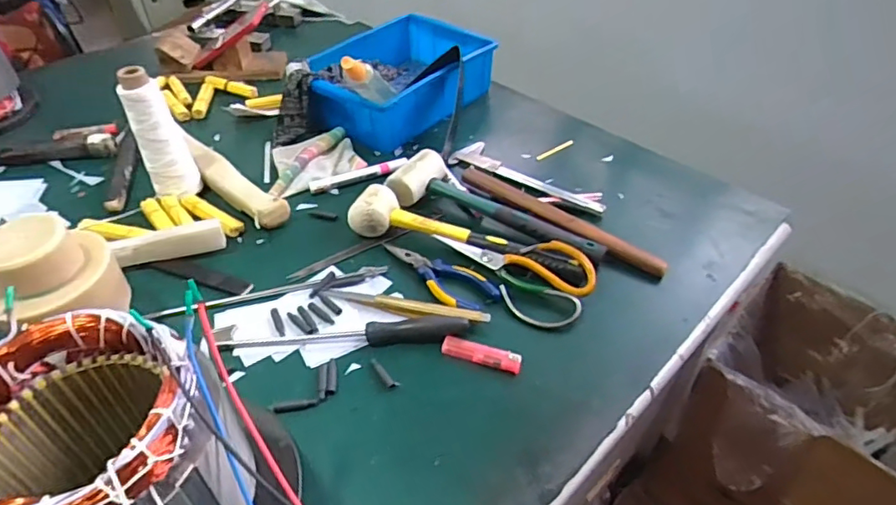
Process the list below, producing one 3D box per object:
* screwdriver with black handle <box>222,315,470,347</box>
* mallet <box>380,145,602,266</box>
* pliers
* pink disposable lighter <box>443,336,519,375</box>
[{"bbox_3d":[-0.101,0.081,0.554,0.245,0.020,0.026,-4,44,-5],"label":"screwdriver with black handle"},{"bbox_3d":[0.061,-0.060,0.691,0.288,0.040,0.093,22,47,19],"label":"mallet"},{"bbox_3d":[-0.009,0.019,0.626,0.053,0.015,0.145,-32,52,-30],"label":"pliers"},{"bbox_3d":[0.033,0.100,0.545,0.078,0.011,0.020,16,45,9],"label":"pink disposable lighter"}]

